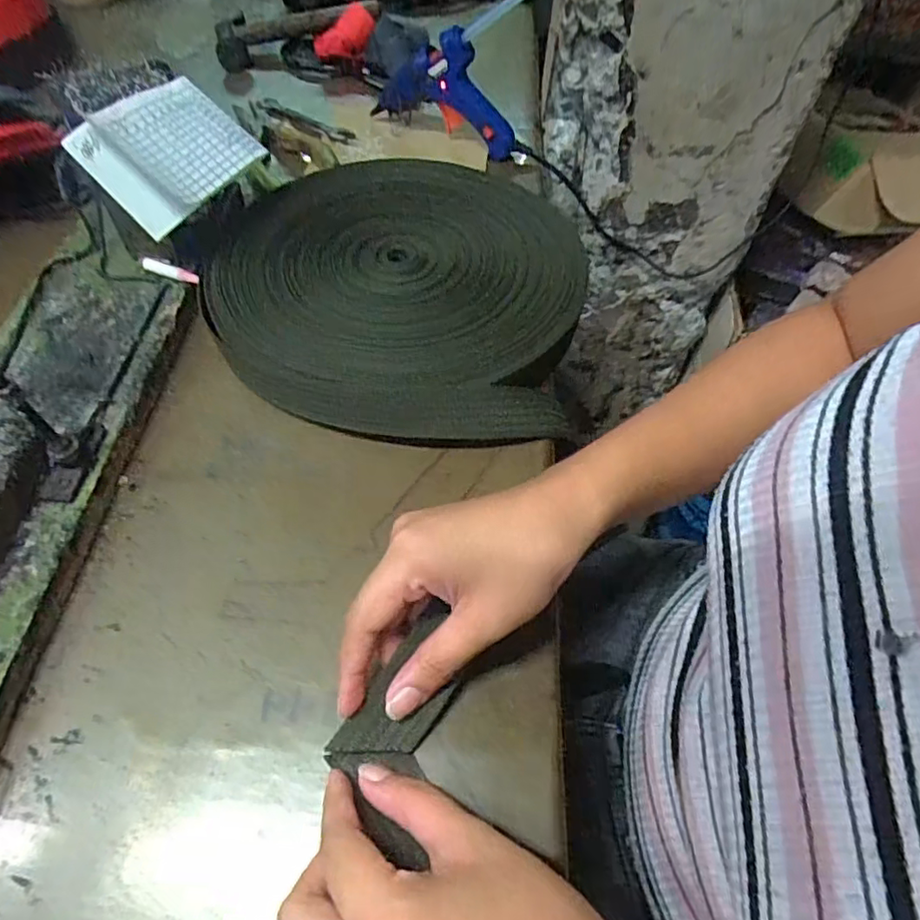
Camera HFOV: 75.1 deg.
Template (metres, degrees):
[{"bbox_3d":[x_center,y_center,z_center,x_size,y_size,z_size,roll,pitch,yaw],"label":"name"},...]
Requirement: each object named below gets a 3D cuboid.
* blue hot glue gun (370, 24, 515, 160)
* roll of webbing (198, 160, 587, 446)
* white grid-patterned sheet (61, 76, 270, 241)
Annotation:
[{"bbox_3d":[-0.025,-0.348,0.552,0.171,0.097,0.043,36,61,22],"label":"blue hot glue gun"},{"bbox_3d":[-0.042,-0.131,0.413,0.243,0.031,0.252,8,55,4],"label":"roll of webbing"},{"bbox_3d":[-0.185,-0.199,0.385,0.073,0.021,0.099,41,55,-15],"label":"white grid-patterned sheet"}]

